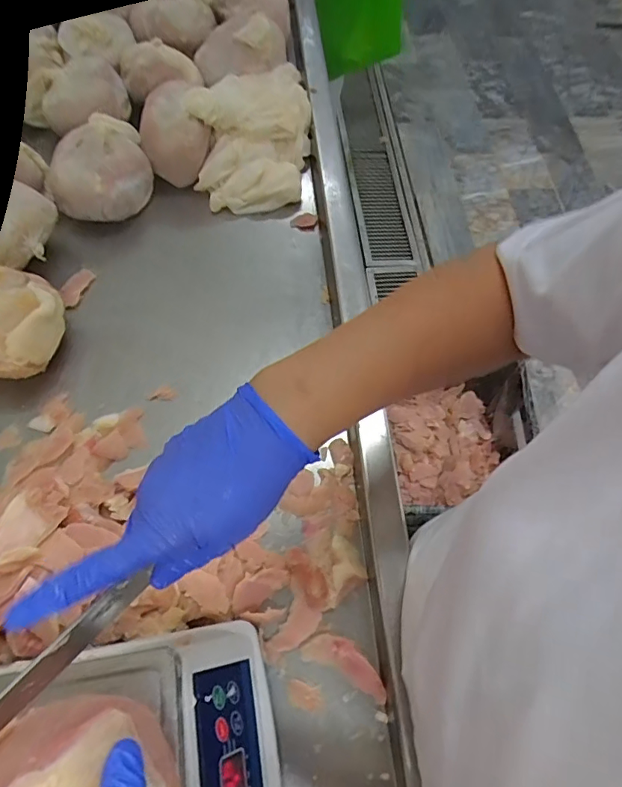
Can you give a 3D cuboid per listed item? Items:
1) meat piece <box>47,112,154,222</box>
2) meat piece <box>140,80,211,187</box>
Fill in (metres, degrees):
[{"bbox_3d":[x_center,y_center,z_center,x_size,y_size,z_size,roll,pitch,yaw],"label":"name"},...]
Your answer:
[{"bbox_3d":[-0.300,-0.312,0.718,0.128,0.114,0.114,3,65,-3],"label":"meat piece"},{"bbox_3d":[-0.200,-0.379,0.743,0.097,0.104,0.109,-11,66,-9],"label":"meat piece"}]

